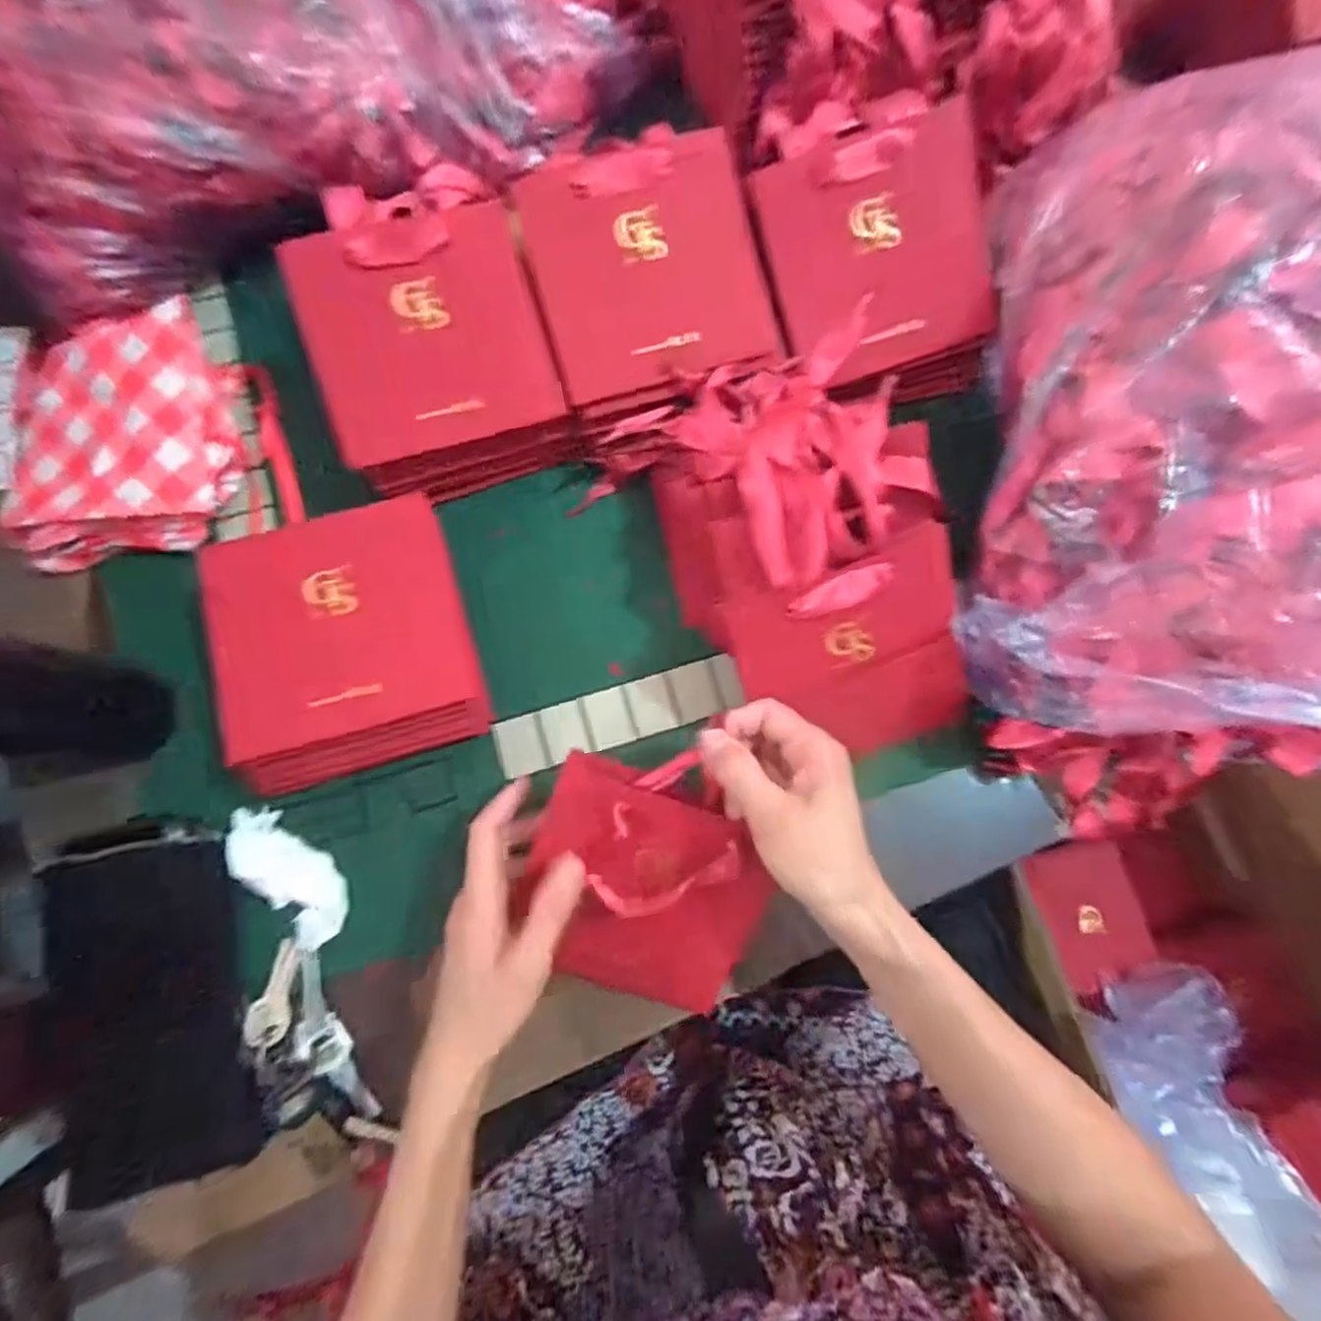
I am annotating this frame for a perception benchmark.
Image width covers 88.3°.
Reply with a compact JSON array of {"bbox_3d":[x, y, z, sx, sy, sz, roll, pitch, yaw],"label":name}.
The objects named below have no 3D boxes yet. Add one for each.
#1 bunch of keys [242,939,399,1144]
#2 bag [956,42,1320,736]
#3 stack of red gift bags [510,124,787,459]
[{"bbox_3d":[-0.213,0.234,0.411,0.042,0.045,0.121,-25,78,-8],"label":"bunch of keys"},{"bbox_3d":[0.327,-0.157,0.390,0.253,0.131,0.391,6,76,0],"label":"bag"},{"bbox_3d":[-0.005,-0.246,0.451,0.146,0.050,0.166,-15,98,-3],"label":"stack of red gift bags"}]

